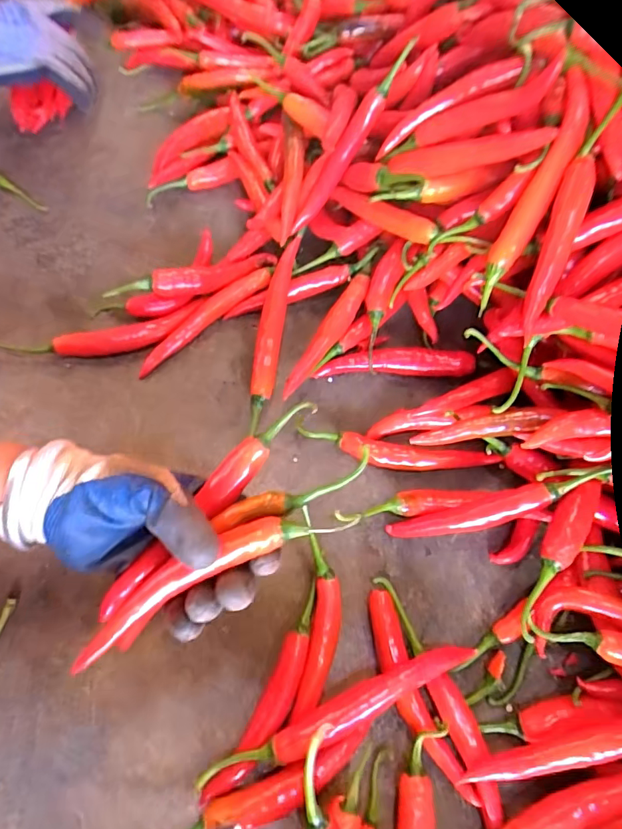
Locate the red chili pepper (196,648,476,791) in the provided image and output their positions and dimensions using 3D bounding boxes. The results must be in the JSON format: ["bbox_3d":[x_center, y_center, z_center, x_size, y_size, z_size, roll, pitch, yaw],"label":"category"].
[{"bbox_3d":[0.018,0.187,0.302,0.181,0.031,0.020,-24,70,-11],"label":"red chili pepper"}]

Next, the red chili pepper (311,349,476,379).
[{"bbox_3d":[0.069,-0.042,0.404,0.127,0.022,0.021,2,67,0],"label":"red chili pepper"}]

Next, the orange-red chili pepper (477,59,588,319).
[{"bbox_3d":[0.143,-0.139,0.313,0.021,0.012,0.144,26,109,11],"label":"orange-red chili pepper"}]

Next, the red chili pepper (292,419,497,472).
[{"bbox_3d":[0.064,0.031,0.375,0.153,0.020,0.022,11,67,3],"label":"red chili pepper"}]

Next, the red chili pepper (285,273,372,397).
[{"bbox_3d":[0.013,-0.066,0.401,0.018,0.026,0.119,32,70,11],"label":"red chili pepper"}]

